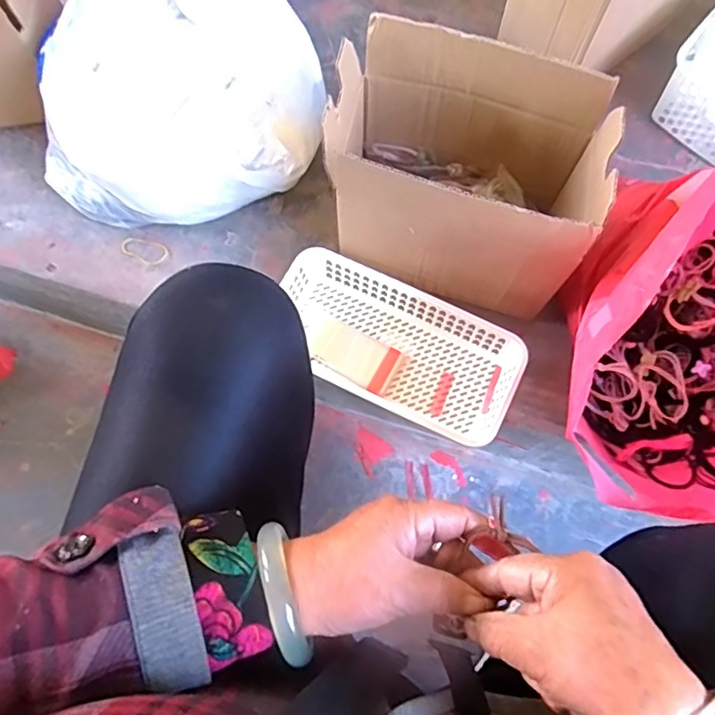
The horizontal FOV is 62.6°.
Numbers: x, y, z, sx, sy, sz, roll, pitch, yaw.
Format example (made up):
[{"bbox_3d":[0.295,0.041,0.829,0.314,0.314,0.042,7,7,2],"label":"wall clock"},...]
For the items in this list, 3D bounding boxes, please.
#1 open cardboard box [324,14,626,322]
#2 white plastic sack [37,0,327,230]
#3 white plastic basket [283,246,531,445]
[{"bbox_3d":[0.098,-0.172,0.572,0.235,0.190,0.150,18,73,6],"label":"open cardboard box"},{"bbox_3d":[-0.192,-0.290,0.649,0.295,0.181,0.259,7,72,3],"label":"white plastic sack"},{"bbox_3d":[0.039,-0.013,0.636,0.267,0.048,0.128,26,74,7],"label":"white plastic basket"}]

